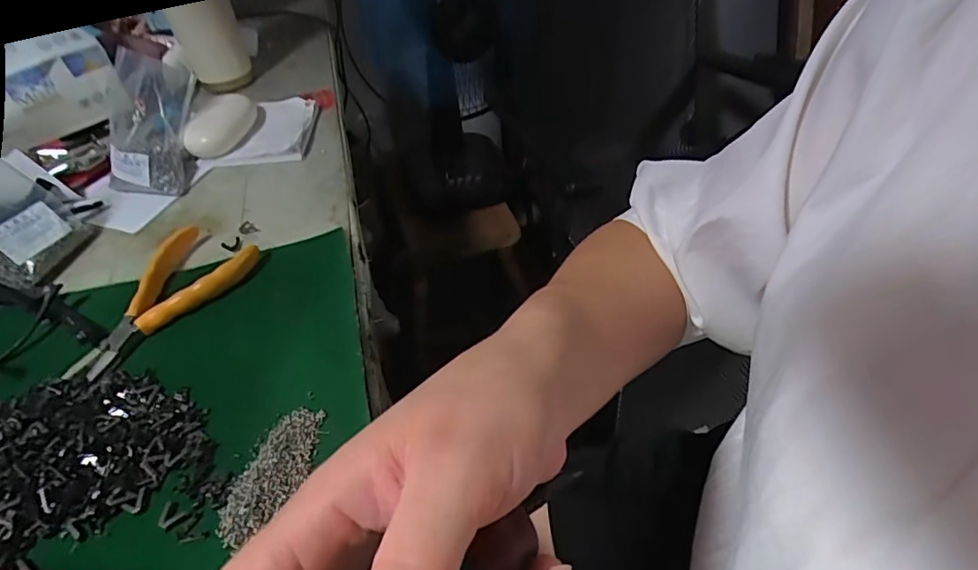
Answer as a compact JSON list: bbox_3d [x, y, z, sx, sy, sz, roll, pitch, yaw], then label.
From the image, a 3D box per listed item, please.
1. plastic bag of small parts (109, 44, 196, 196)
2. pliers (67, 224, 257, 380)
[{"bbox_3d":[-0.331,-0.154,0.505,0.068,0.062,0.133,-4,84,0],"label":"plastic bag of small parts"},{"bbox_3d":[-0.247,0.011,0.392,0.070,0.021,0.136,19,50,21],"label":"pliers"}]

